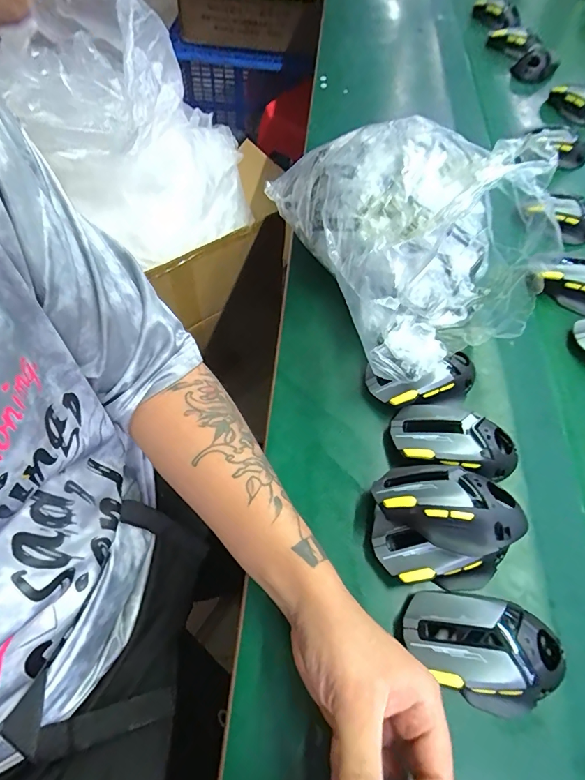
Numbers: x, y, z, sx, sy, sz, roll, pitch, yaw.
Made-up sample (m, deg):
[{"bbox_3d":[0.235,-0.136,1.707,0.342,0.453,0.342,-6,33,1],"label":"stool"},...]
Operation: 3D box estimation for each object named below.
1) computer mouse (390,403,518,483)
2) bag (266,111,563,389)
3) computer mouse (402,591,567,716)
[{"bbox_3d":[0.154,0.050,0.396,0.120,0.039,0.064,19,60,11],"label":"computer mouse"},{"bbox_3d":[0.118,-0.191,0.447,0.178,0.196,0.341,-16,65,-12],"label":"bag"},{"bbox_3d":[0.141,0.193,0.307,0.115,0.041,0.072,15,60,9],"label":"computer mouse"}]

